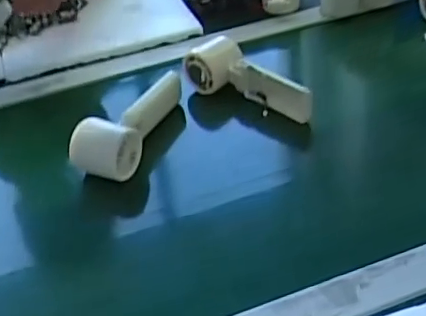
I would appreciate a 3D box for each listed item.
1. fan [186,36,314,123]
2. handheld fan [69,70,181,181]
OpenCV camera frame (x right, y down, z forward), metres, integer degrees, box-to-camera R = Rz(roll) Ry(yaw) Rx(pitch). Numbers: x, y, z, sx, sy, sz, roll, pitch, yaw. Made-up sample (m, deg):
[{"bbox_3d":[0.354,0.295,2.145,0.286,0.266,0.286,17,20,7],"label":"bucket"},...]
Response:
[{"bbox_3d":[0.044,-0.084,0.693,0.162,0.073,0.047,29,51,35],"label":"fan"},{"bbox_3d":[-0.086,-0.041,0.654,0.055,0.065,0.169,14,43,21],"label":"handheld fan"}]

